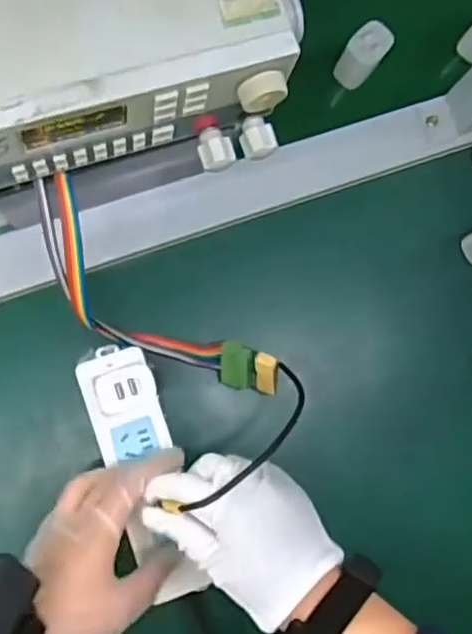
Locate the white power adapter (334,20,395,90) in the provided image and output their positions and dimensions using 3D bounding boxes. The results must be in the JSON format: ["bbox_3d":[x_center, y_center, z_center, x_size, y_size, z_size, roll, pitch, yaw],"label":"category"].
[{"bbox_3d":[0.113,-0.234,0.602,0.030,0.052,0.040,39,78,-1],"label":"white power adapter"}]

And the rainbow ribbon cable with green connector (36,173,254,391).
[{"bbox_3d":[-0.076,-0.010,0.511,0.218,0.074,0.069,42,79,-32],"label":"rainbow ribbon cable with green connector"}]

